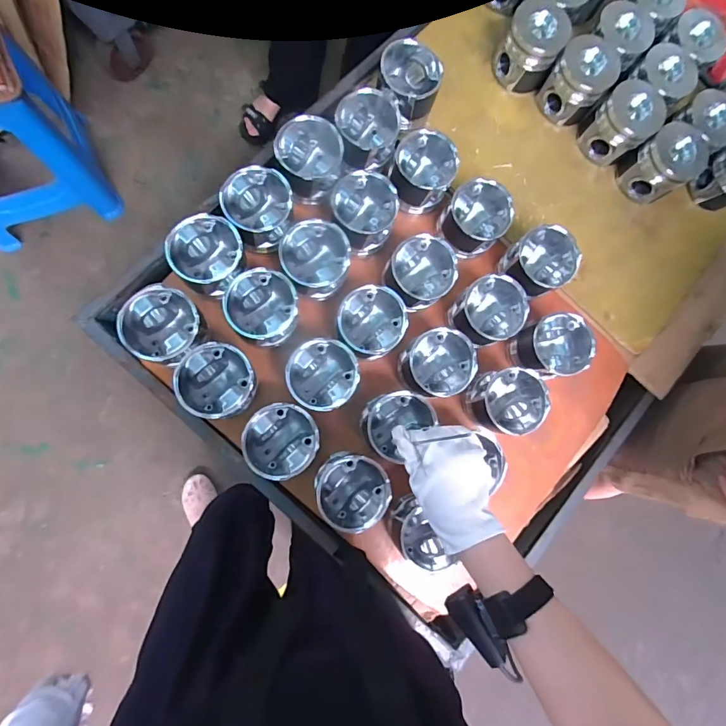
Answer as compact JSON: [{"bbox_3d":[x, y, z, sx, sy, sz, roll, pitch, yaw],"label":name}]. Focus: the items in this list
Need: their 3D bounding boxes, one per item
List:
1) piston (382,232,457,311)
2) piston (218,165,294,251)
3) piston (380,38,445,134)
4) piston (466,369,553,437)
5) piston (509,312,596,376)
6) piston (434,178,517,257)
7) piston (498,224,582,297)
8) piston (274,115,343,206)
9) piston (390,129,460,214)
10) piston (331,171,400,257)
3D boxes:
[{"bbox_3d":[0.079,-0.130,0.644,0.101,0.093,0.092,1,82,-8],"label":"piston"},{"bbox_3d":[-0.149,-0.213,0.626,0.095,0.094,0.101,-12,84,-10],"label":"piston"},{"bbox_3d":[0.070,-0.422,0.671,0.089,0.101,0.089,1,82,-8],"label":"piston"},{"bbox_3d":[0.209,0.055,0.636,0.092,0.088,0.089,1,82,-8],"label":"piston"},{"bbox_3d":[0.280,-0.022,0.657,0.101,0.085,0.090,-6,83,-9],"label":"piston"},{"bbox_3d":[0.165,-0.216,0.663,0.089,0.096,0.092,1,82,-8],"label":"piston"},{"bbox_3d":[0.267,-0.154,0.667,0.097,0.089,0.089,1,82,-8],"label":"piston"},{"bbox_3d":[-0.081,-0.293,0.641,0.092,0.108,0.098,-20,85,-10],"label":"piston"},{"bbox_3d":[0.089,-0.285,0.663,0.091,0.104,0.094,1,82,-8],"label":"piston"},{"bbox_3d":[-0.005,-0.216,0.641,0.096,0.098,0.095,-8,83,-9],"label":"piston"}]

